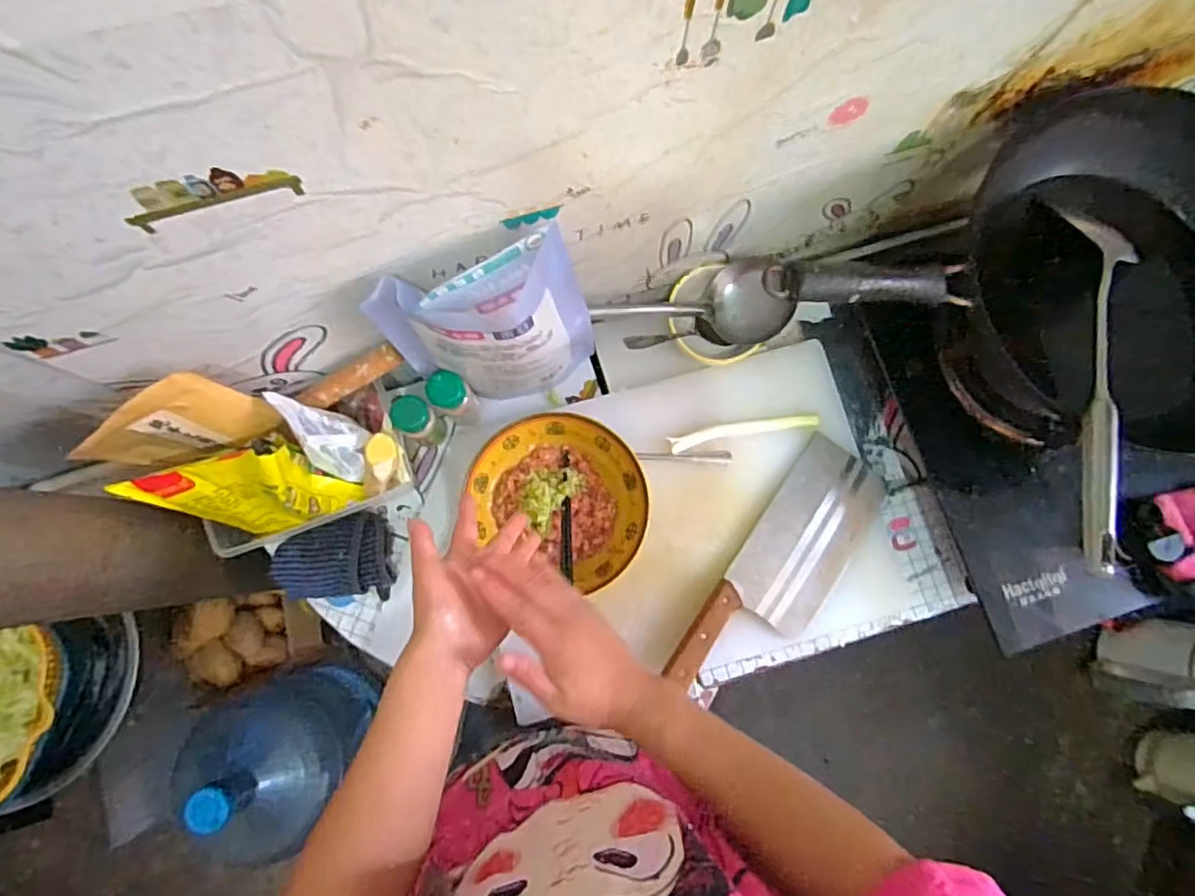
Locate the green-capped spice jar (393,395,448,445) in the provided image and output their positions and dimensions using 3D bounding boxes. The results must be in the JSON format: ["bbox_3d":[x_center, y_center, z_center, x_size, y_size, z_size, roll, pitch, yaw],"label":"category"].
[{"bbox_3d":[-0.186,-0.026,0.656,0.037,0.093,0.037,0,81,-3],"label":"green-capped spice jar"}]

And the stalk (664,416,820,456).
[{"bbox_3d":[0.163,-0.020,0.689,0.166,0.007,0.020,-11,81,-4],"label":"stalk"}]

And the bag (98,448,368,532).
[{"bbox_3d":[-0.325,0.044,0.580,0.141,0.162,0.044,-23,62,8],"label":"bag"}]

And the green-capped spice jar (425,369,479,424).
[{"bbox_3d":[-0.155,-0.050,0.672,0.039,0.115,0.042,0,81,-3],"label":"green-capped spice jar"}]

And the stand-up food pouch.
[{"bbox_3d":[-0.090,-0.105,0.583,0.180,0.255,0.066,-23,82,-6],"label":"stand-up food pouch"}]

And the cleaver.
[{"bbox_3d":[0.204,0.135,0.668,0.107,0.027,0.308,35,81,3],"label":"cleaver"}]

